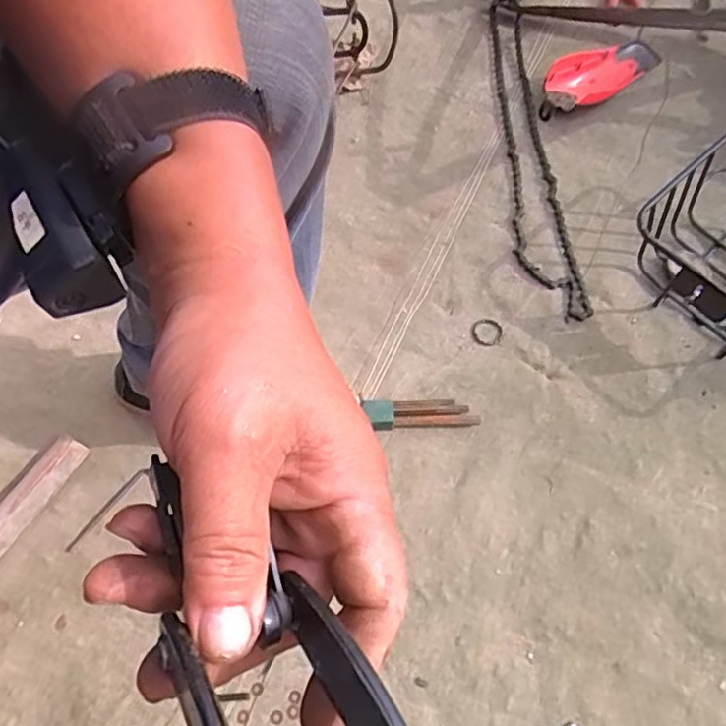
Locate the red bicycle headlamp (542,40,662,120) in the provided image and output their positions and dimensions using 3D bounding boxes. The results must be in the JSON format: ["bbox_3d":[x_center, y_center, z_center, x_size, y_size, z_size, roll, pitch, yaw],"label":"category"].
[{"bbox_3d":[0.337,-0.410,0.887,0.179,0.057,0.068,-17,70,-4],"label":"red bicycle headlamp"}]

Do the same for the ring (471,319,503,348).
[{"bbox_3d":[0.152,-0.037,0.758,0.038,0.004,0.037,1,67,-1],"label":"ring"}]

